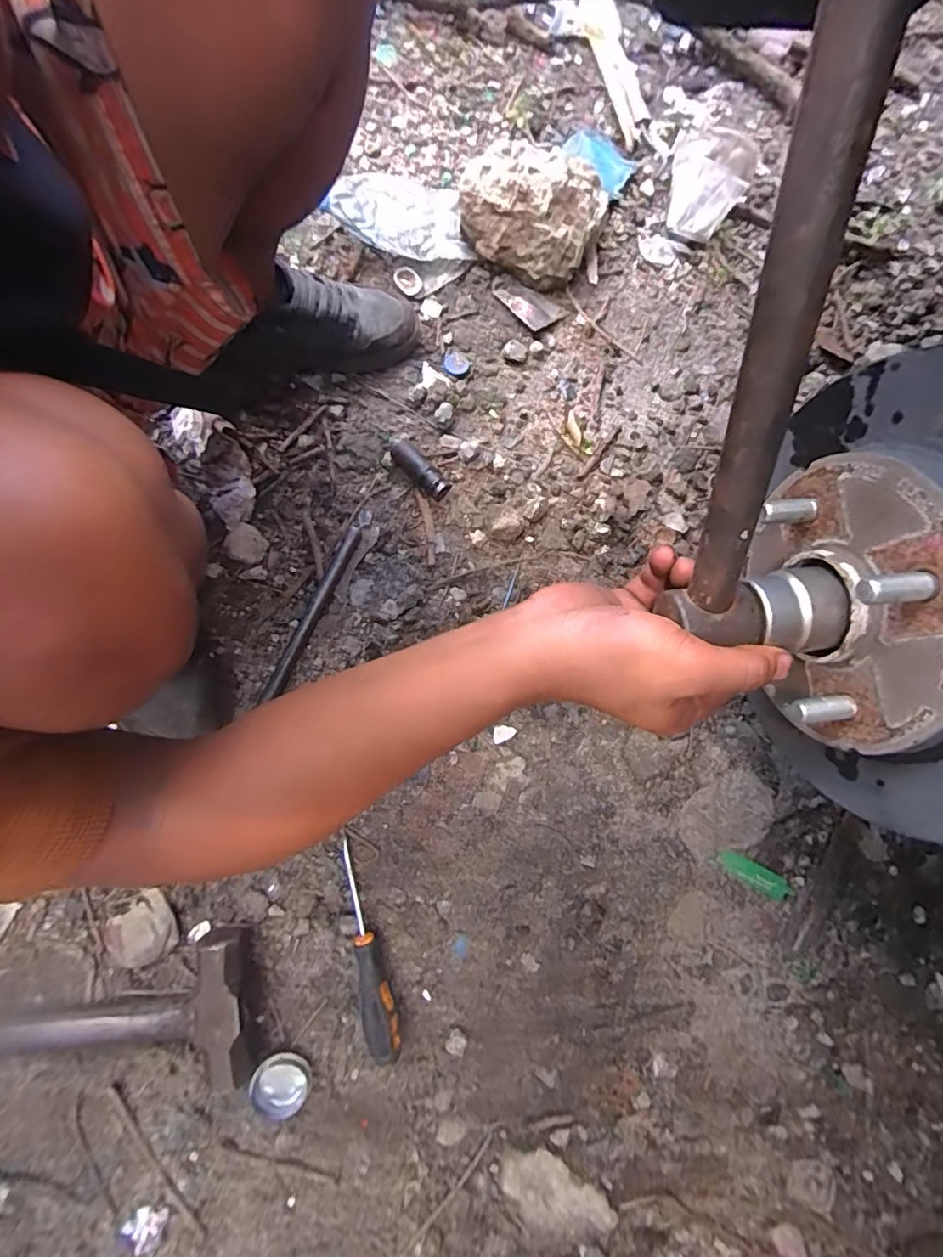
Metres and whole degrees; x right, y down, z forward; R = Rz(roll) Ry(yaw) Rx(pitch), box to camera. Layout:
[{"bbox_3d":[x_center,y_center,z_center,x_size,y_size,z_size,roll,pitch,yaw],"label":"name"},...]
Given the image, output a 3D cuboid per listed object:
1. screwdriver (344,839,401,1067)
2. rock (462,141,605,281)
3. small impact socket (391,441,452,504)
[{"bbox_3d":[-0.105,0.314,0.504,0.030,0.034,0.189,-18,81,-4],"label":"screwdriver"},{"bbox_3d":[0.077,-0.519,0.644,0.160,0.103,0.126,19,82,3],"label":"rock"},{"bbox_3d":[-0.060,-0.182,0.599,0.076,0.026,0.025,41,82,6],"label":"small impact socket"}]

